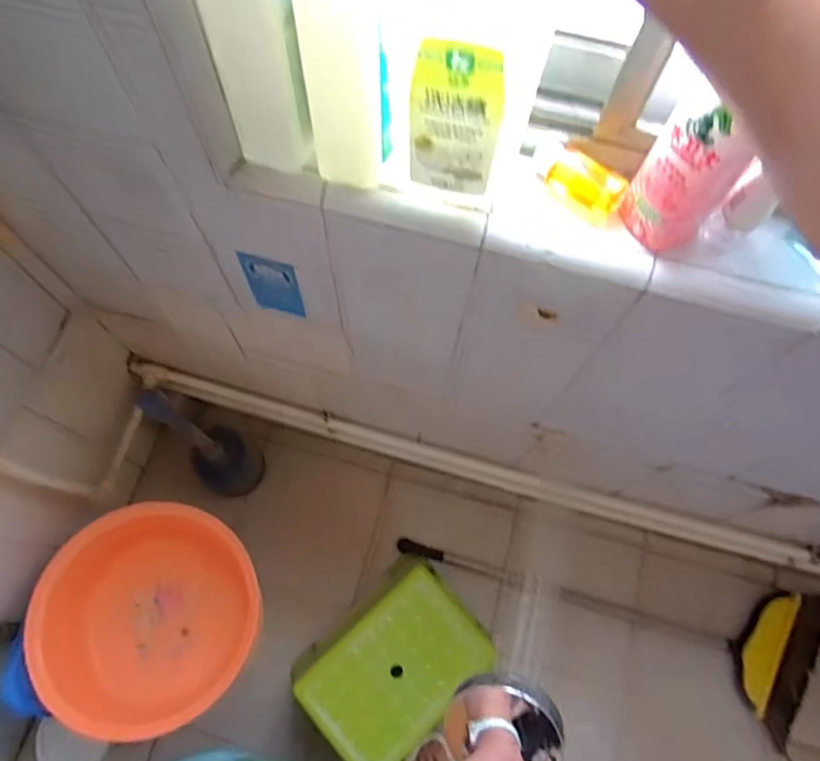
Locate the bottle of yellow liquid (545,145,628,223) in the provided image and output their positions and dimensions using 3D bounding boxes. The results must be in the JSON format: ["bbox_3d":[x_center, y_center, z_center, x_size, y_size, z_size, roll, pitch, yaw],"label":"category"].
[{"bbox_3d":[0.163,-0.181,0.536,0.068,0.031,0.035,36,72,11],"label":"bottle of yellow liquid"}]

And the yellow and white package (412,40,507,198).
[{"bbox_3d":[0.032,-0.188,0.430,0.065,0.151,0.018,13,69,3],"label":"yellow and white package"}]

